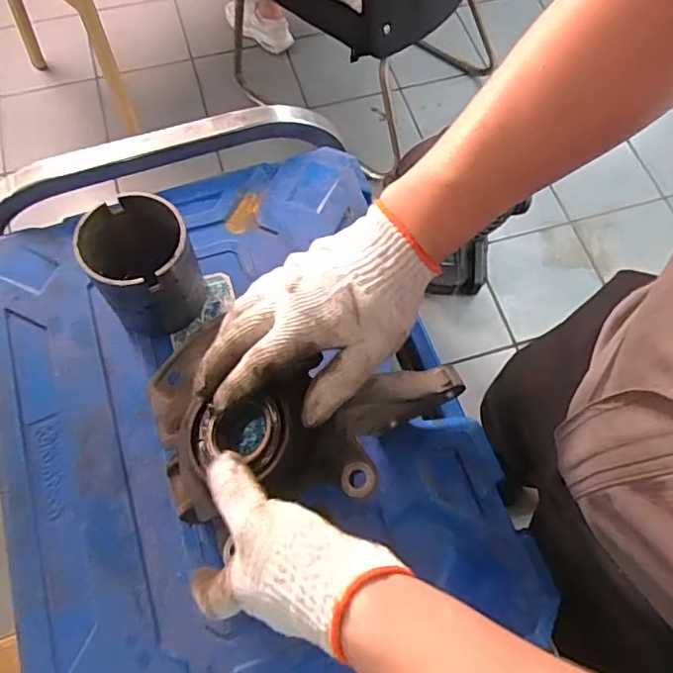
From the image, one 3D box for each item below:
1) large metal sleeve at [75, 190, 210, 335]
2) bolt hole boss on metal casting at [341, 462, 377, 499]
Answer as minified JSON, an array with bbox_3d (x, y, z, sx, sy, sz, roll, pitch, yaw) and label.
[{"bbox_3d":[-0.165,-0.060,0.485,0.081,0.102,0.082,0,68,-1],"label":"large metal sleeve"},{"bbox_3d":[0.015,0.100,0.386,0.023,0.006,0.023,-7,68,-4],"label":"bolt hole boss on metal casting"}]

